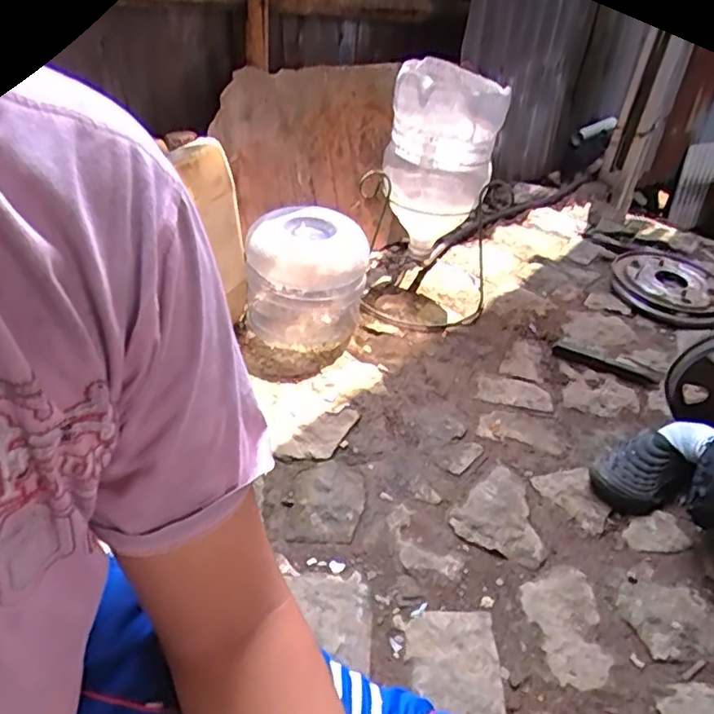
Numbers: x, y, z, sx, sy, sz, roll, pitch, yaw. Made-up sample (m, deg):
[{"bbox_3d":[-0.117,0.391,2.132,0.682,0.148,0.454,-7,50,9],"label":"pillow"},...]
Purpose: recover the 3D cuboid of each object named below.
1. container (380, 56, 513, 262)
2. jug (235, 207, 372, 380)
[{"bbox_3d":[0.173,-0.389,1.327,0.229,0.389,0.201,6,39,1],"label":"container"},{"bbox_3d":[-0.112,-0.149,1.351,0.229,0.276,0.239,16,40,12],"label":"jug"}]

